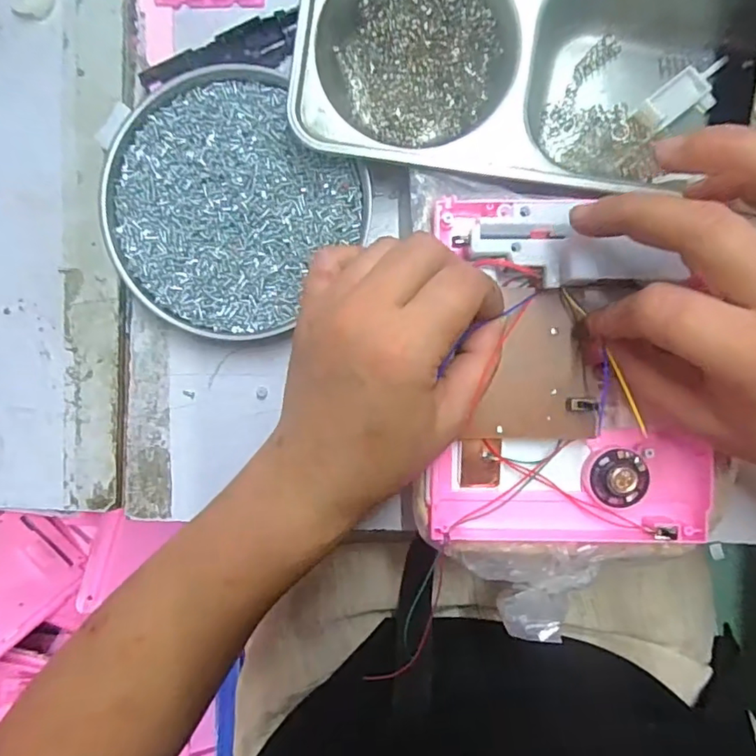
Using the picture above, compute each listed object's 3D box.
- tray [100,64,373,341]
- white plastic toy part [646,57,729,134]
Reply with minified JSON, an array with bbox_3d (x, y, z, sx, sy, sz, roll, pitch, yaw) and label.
[{"bbox_3d":[-0.079,-0.090,0.284,0.126,0.016,0.126,0,92,2],"label":"tray"},{"bbox_3d":[0.165,-0.150,0.289,0.052,0.011,0.024,-37,92,-10],"label":"white plastic toy part"}]

